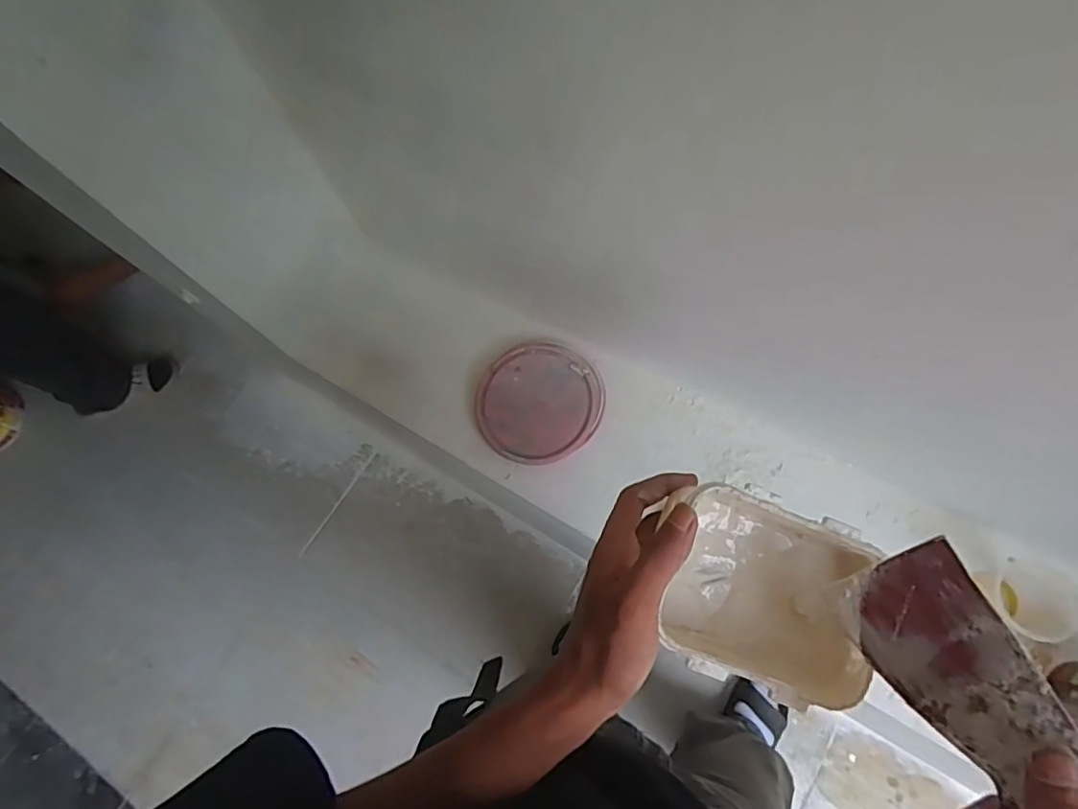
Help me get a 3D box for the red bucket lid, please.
[{"bbox_3d":[-0.001,-0.002,0.858,0.176,0.027,0.176,-2,80,9],"label":"red bucket lid"}]

